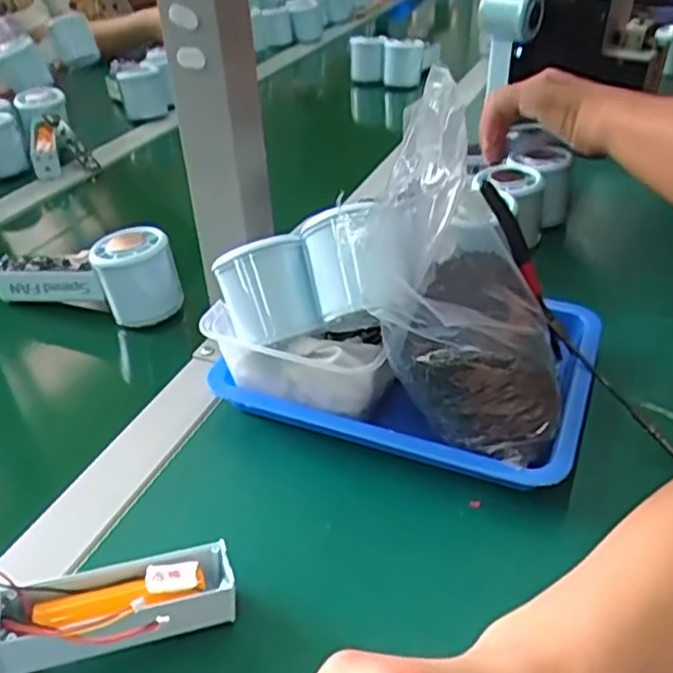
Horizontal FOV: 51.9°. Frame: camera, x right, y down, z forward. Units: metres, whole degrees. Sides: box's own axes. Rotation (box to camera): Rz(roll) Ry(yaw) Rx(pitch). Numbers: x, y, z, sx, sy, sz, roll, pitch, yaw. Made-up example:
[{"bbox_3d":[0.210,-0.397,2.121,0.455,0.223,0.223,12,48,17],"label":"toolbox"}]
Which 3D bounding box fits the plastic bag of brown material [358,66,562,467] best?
[{"bbox_3d":[0.075,-0.043,0.373,0.102,0.162,0.138,8,36,16],"label":"plastic bag of brown material"}]

